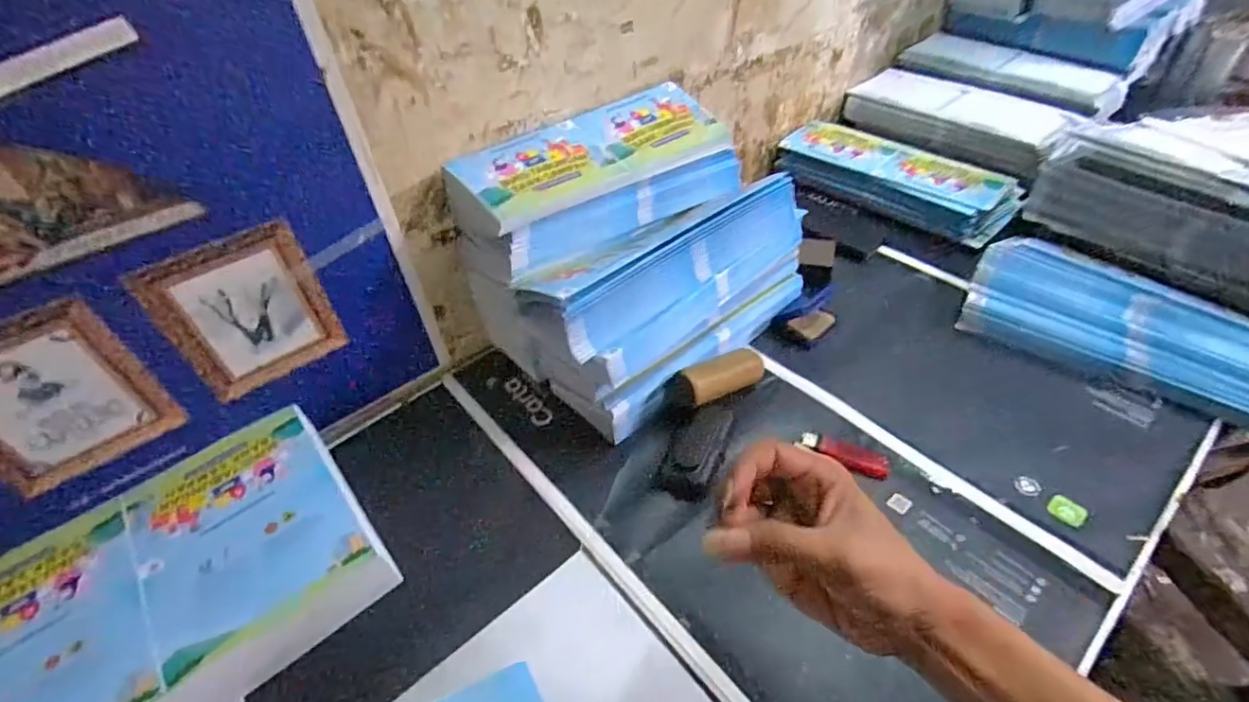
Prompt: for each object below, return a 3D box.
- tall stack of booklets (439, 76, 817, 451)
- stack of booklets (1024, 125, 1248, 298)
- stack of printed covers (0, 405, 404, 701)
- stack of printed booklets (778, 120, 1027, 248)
[{"bbox_3d":[0.016,-0.118,0.616,0.308,0.196,0.239,-34,51,-26],"label":"tall stack of booklets"},{"bbox_3d":[0.654,-0.153,0.629,0.147,0.106,0.340,-29,49,-22],"label":"stack of booklets"},{"bbox_3d":[-0.369,0.196,0.450,0.302,0.056,0.224,-34,51,-26],"label":"stack of printed covers"},{"bbox_3d":[0.388,-0.250,0.828,0.122,0.061,0.322,-35,51,-26],"label":"stack of printed booklets"}]

